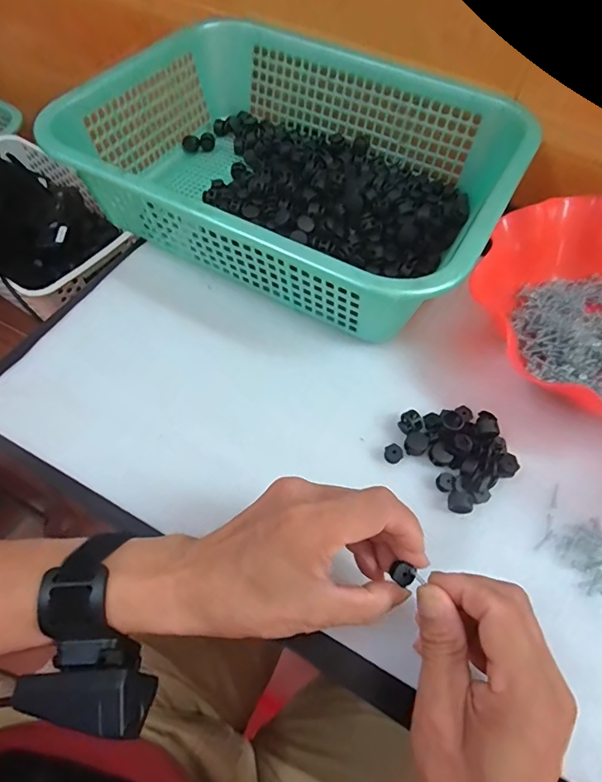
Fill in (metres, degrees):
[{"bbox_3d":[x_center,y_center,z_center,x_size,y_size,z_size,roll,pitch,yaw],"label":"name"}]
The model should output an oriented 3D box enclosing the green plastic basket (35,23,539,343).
[{"bbox_3d":[-0.003,-0.219,0.457,0.386,0.093,0.298,29,64,14],"label":"green plastic basket"}]

